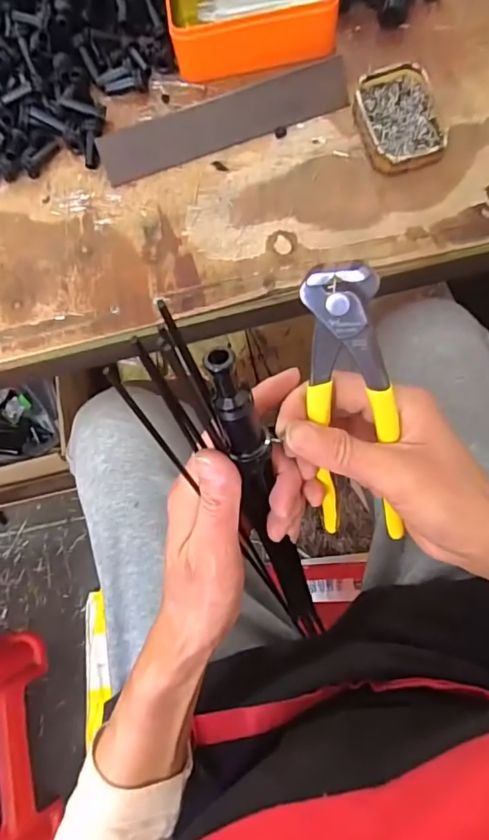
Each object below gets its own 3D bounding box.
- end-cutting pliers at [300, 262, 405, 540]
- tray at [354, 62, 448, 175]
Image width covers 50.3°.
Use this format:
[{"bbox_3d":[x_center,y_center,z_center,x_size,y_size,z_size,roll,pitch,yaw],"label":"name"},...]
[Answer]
[{"bbox_3d":[0.056,0.000,0.262,0.042,0.163,0.021,-7,37,3],"label":"end-cutting pliers"},{"bbox_3d":[0.127,-0.249,0.428,0.061,0.017,0.090,-8,75,3],"label":"tray"}]

